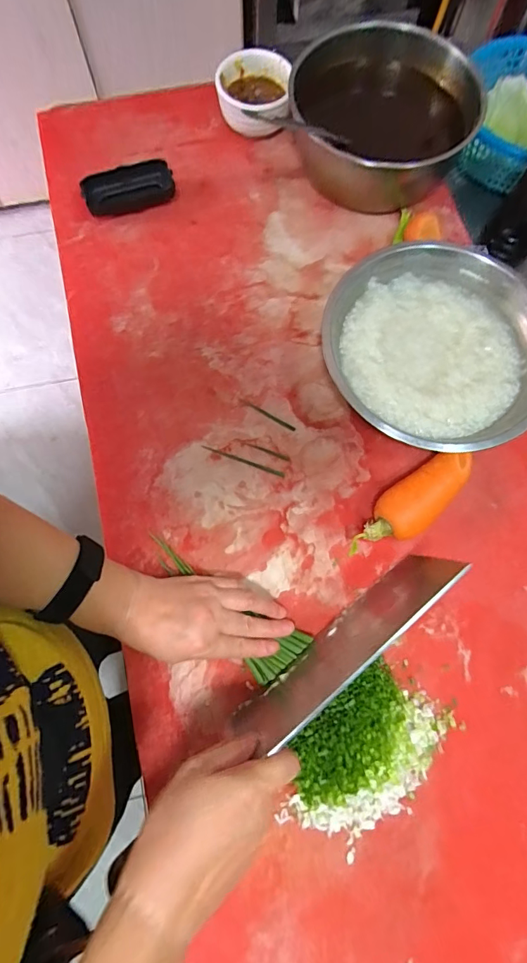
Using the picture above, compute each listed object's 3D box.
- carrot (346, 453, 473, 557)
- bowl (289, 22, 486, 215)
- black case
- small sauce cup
[{"bbox_3d":[0.148,0.023,0.435,0.156,0.042,0.048,-40,79,-10],"label":"carrot"},{"bbox_3d":[0.142,-0.434,0.525,0.194,0.101,0.183,-5,75,-2],"label":"bowl"},{"bbox_3d":[-0.167,-0.364,0.537,0.107,0.024,0.048,-16,76,-5],"label":"black case"},{"bbox_3d":[-0.012,-0.509,0.565,0.090,0.050,0.105,4,75,0],"label":"small sauce cup"}]

